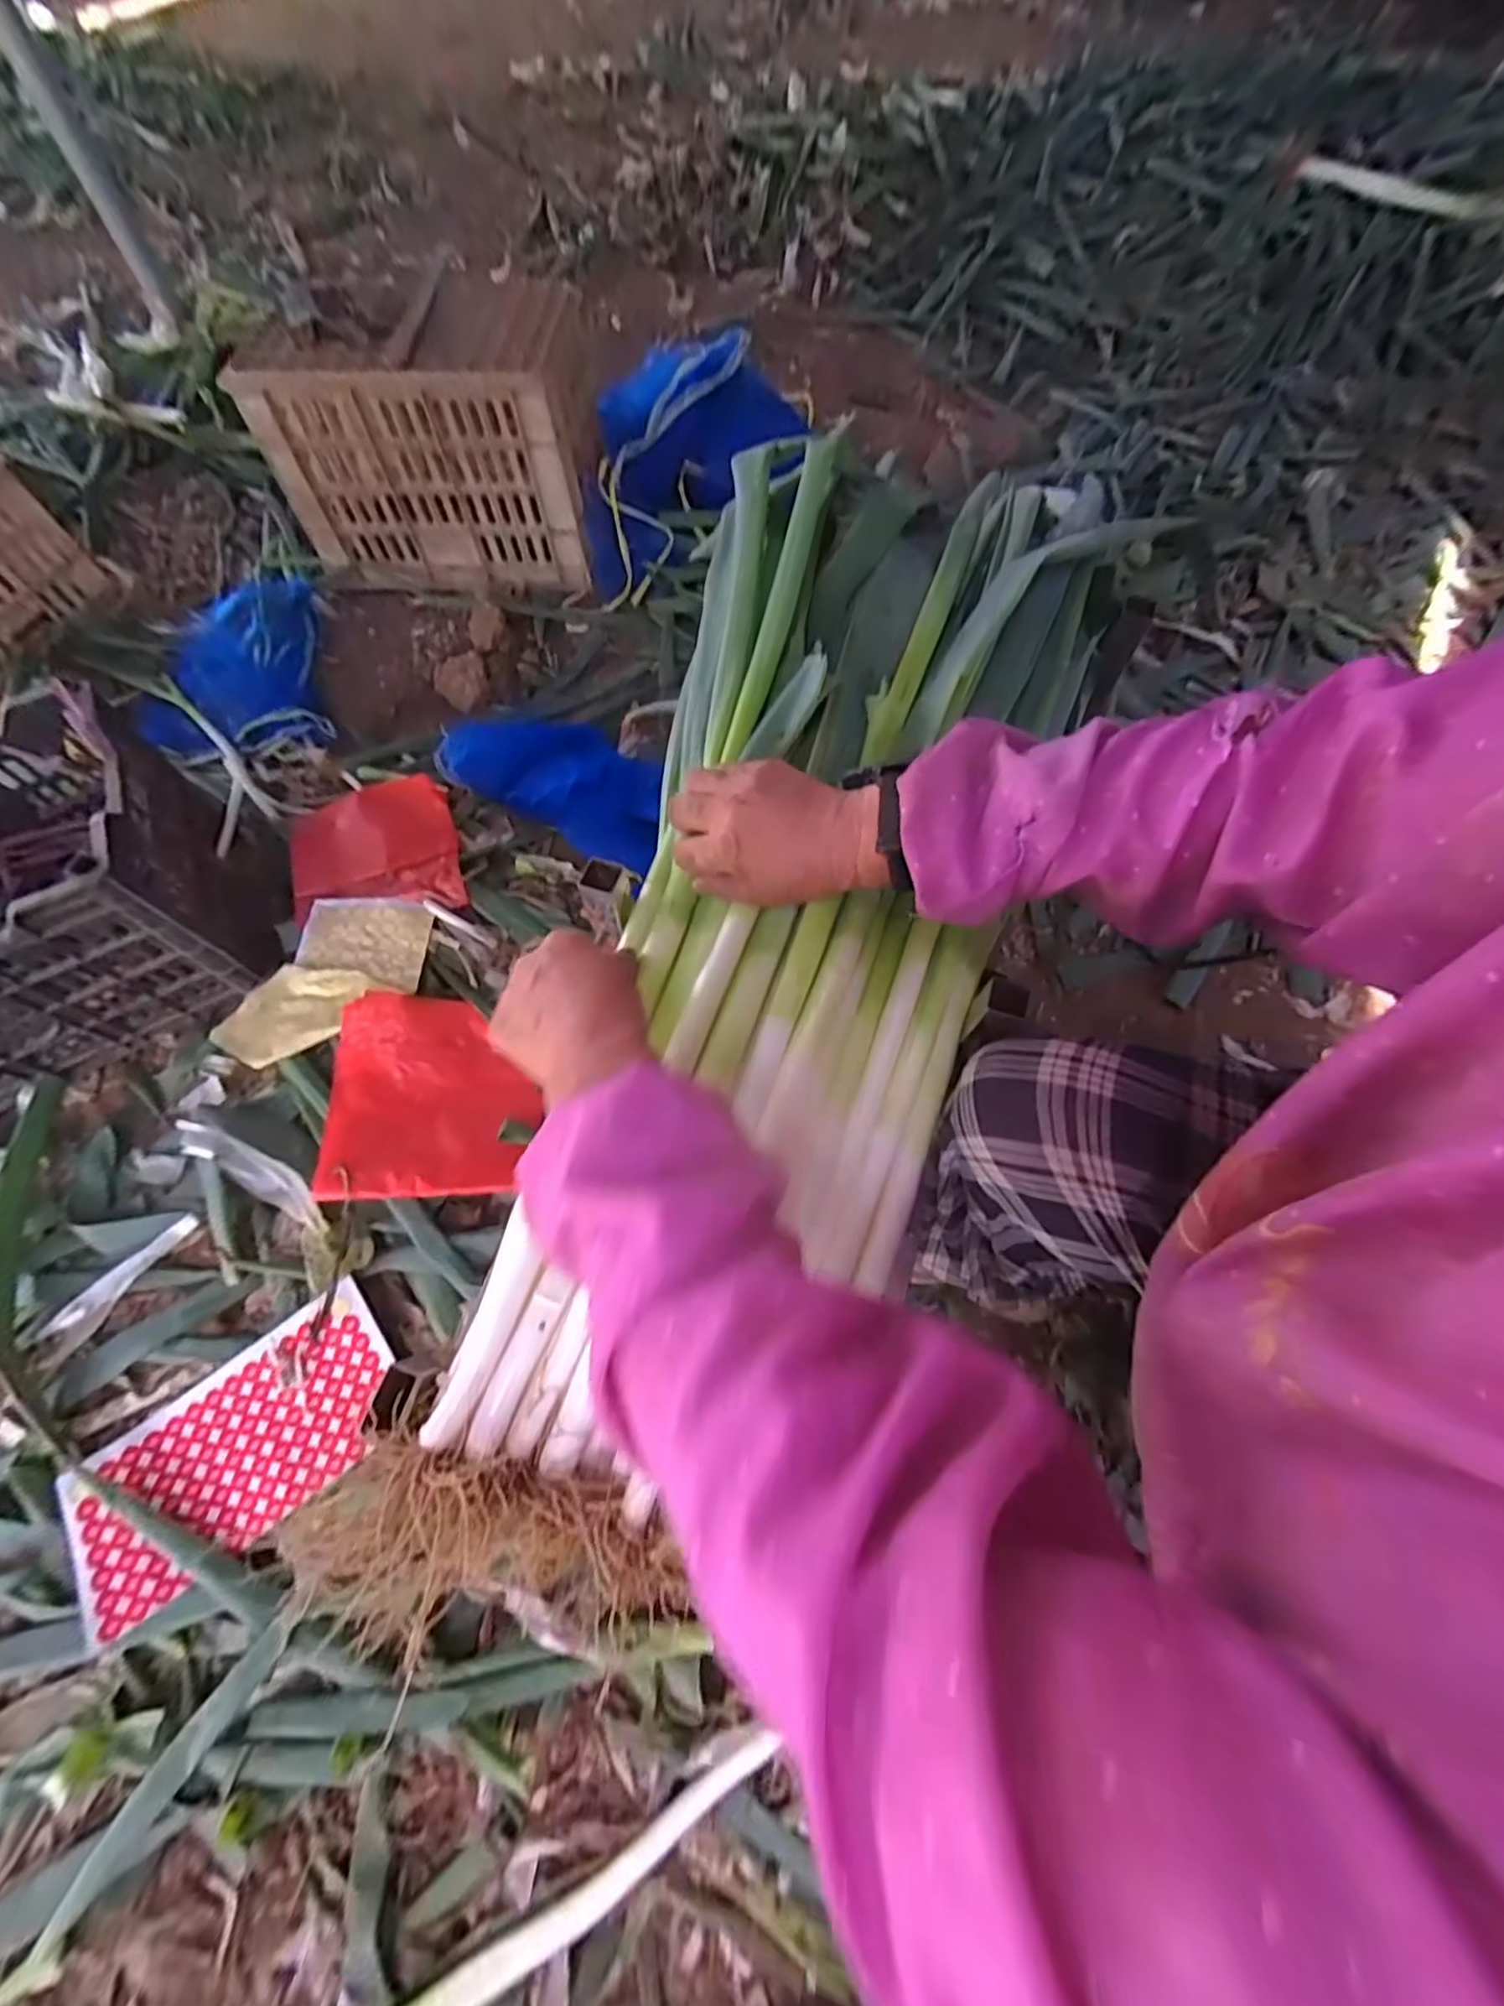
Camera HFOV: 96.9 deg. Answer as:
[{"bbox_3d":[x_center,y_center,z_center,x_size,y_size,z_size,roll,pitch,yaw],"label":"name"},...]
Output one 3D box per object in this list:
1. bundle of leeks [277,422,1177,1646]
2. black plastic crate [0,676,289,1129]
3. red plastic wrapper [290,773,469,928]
[{"bbox_3d":[0.013,-0.023,0.444,0.276,0.101,0.789,20,79,9],"label":"bundle of leeks"},{"bbox_3d":[-0.882,-0.105,0.780,0.493,0.229,0.333,-30,70,-12],"label":"black plastic crate"},{"bbox_3d":[-0.527,-0.214,0.920,0.227,0.038,0.223,-15,67,-6],"label":"red plastic wrapper"}]

